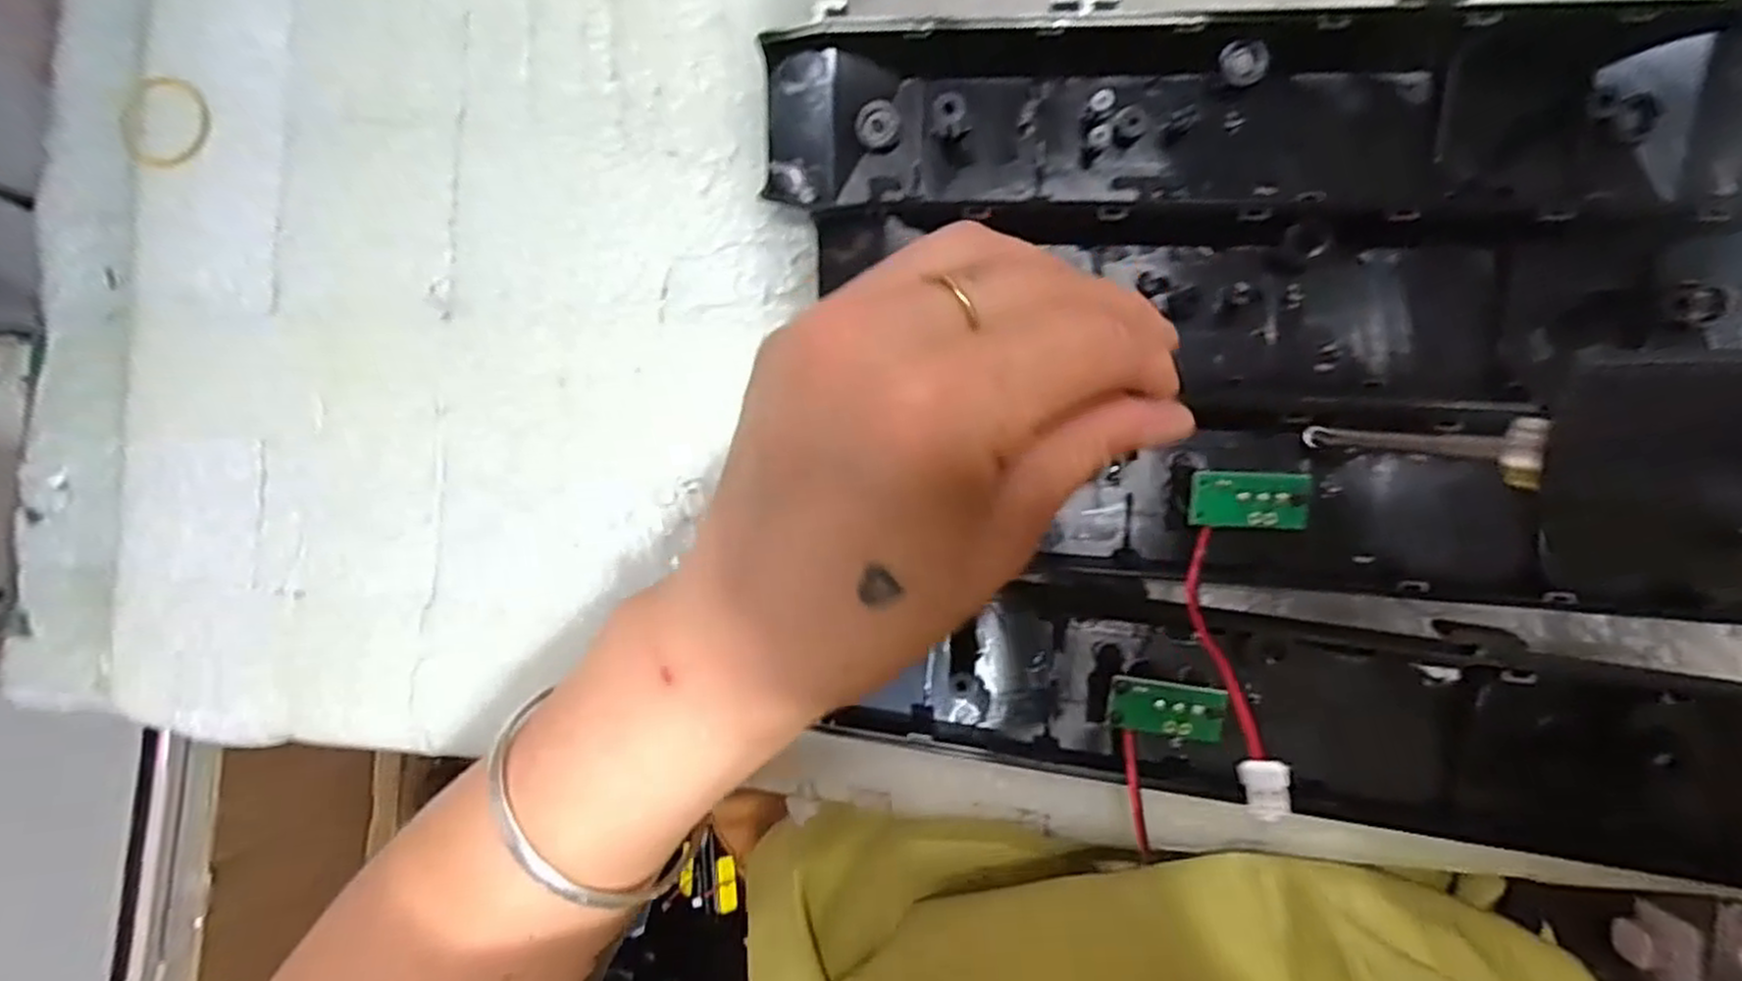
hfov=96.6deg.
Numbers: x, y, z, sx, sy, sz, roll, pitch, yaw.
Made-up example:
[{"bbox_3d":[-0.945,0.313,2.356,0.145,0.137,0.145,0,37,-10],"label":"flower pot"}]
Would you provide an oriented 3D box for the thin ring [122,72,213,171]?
[{"bbox_3d":[-0.238,-0.125,0.262,0.027,0.005,0.032,6,89,7],"label":"thin ring"}]

